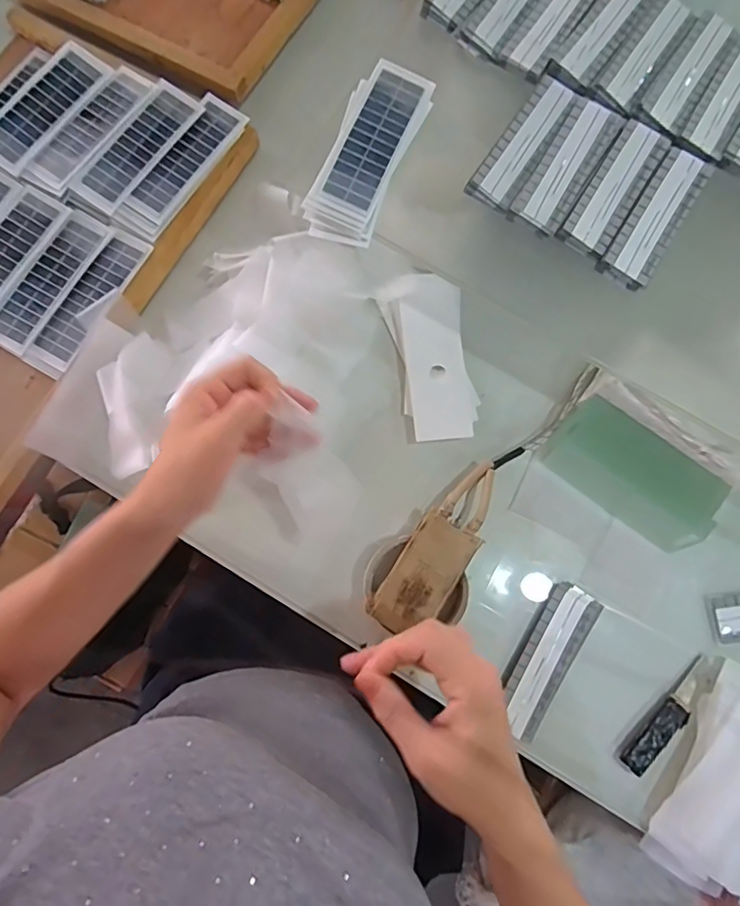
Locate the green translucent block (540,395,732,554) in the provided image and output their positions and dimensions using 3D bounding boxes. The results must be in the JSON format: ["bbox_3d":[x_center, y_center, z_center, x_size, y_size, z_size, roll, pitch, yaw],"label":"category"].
[{"bbox_3d":[0.234,0.018,0.473,0.143,0.046,0.067,37,81,7],"label":"green translucent block"}]

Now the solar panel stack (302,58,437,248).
[{"bbox_3d":[-0.001,-0.251,0.442,0.062,0.027,0.153,19,80,4],"label":"solar panel stack"}]

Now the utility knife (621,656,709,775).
[{"bbox_3d":[0.258,0.224,0.449,0.021,0.007,0.114,44,82,8],"label":"utility knife"}]

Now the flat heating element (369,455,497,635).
[{"bbox_3d":[0.063,0.078,0.451,0.052,0.014,0.164,34,75,5],"label":"flat heating element"}]

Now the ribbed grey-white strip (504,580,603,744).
[{"bbox_3d":[0.153,0.178,0.455,0.044,0.004,0.130,32,80,1],"label":"ribbed grey-white strip"}]

